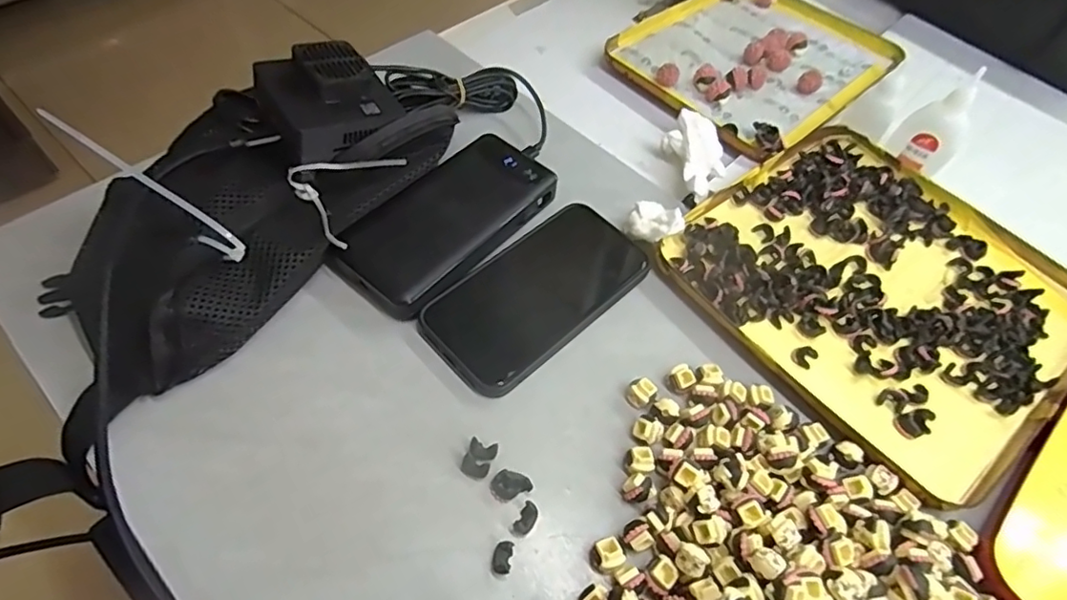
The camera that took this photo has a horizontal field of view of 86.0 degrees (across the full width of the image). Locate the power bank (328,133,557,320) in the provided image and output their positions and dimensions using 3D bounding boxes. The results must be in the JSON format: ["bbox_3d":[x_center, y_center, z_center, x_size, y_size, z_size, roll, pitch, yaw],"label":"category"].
[{"bbox_3d":[-0.058,-0.057,0.398,0.073,0.022,0.161,35,60,18],"label":"power bank"}]

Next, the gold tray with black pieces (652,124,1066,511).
[{"bbox_3d":[0.247,-0.014,0.408,0.245,0.026,0.240,-33,64,-24],"label":"gold tray with black pieces"}]

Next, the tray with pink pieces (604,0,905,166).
[{"bbox_3d":[0.219,-0.238,0.562,0.262,0.028,0.203,-37,65,-26],"label":"tray with pink pieces"}]

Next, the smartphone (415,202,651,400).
[{"bbox_3d":[0.005,-0.007,0.382,0.155,0.012,0.078,-38,66,-26],"label":"smartphone"}]

